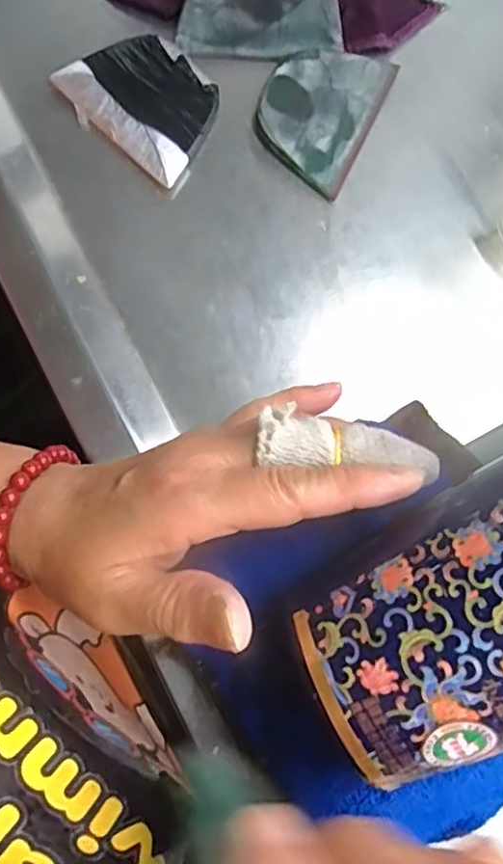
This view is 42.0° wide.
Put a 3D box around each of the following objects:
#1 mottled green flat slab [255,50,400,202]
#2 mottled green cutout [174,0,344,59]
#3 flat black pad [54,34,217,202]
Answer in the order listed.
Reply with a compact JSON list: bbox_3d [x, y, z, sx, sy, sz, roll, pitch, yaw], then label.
[{"bbox_3d":[0.036,-0.171,0.347,0.058,0.008,0.081,25,83,5],"label":"mottled green flat slab"},{"bbox_3d":[0.004,-0.228,0.344,0.084,0.006,0.055,2,111,3],"label":"mottled green cutout"},{"bbox_3d":[-0.053,-0.174,0.343,0.085,0.007,0.059,43,85,7],"label":"flat black pad"}]

